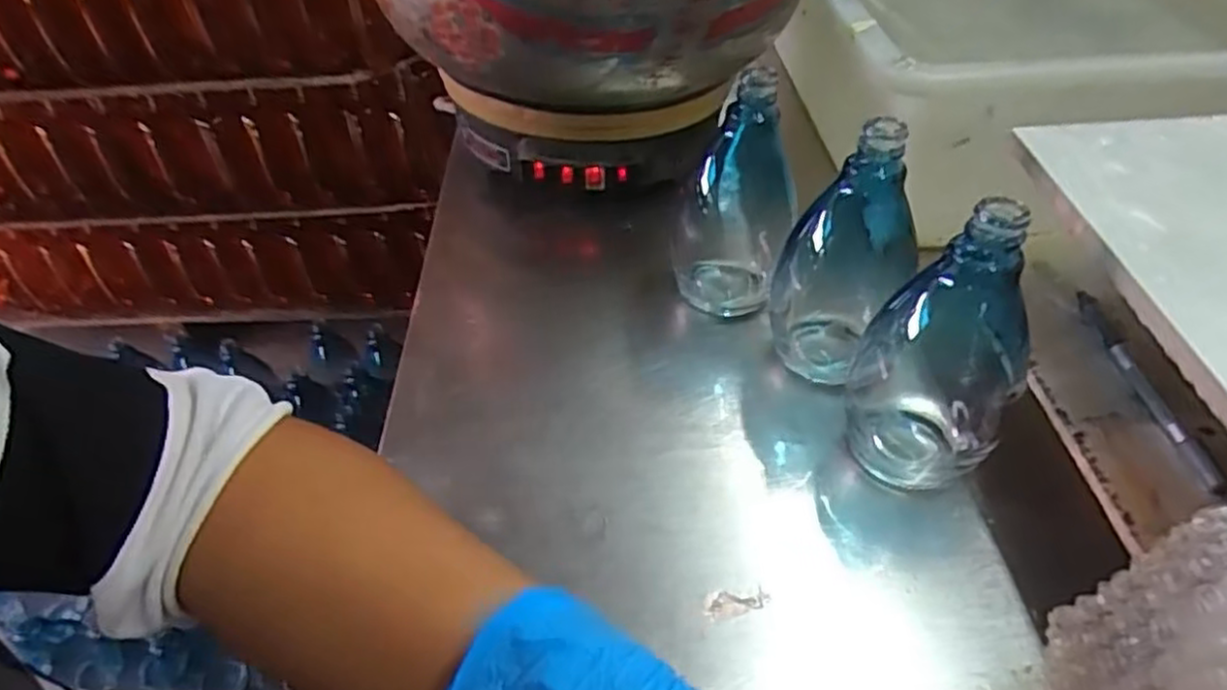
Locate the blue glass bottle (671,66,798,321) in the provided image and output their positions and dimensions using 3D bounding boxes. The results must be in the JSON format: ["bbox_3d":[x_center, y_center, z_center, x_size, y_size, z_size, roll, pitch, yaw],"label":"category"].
[{"bbox_3d":[0.071,-0.089,0.445,0.068,0.135,0.072,-1,44,6],"label":"blue glass bottle"}]

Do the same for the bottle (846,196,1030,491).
[{"bbox_3d":[0.159,0.001,0.347,0.068,0.145,0.059,13,47,20],"label":"bottle"}]

